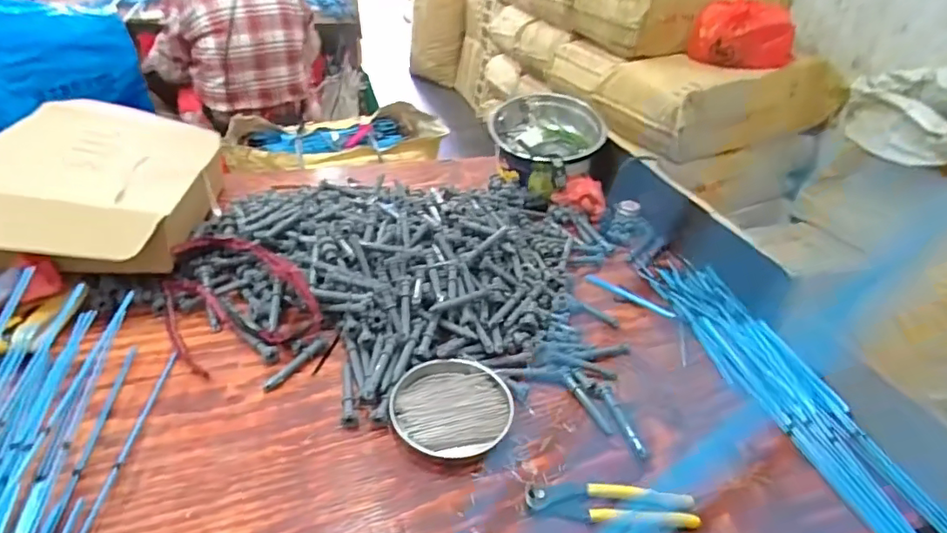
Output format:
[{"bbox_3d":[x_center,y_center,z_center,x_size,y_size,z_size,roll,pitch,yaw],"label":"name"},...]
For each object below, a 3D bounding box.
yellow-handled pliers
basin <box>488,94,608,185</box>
[{"bbox_3d":[0.136,0.236,0.543,0.165,0.024,0.036,7,36,0],"label":"yellow-handled pliers"},{"bbox_3d":[0.137,-0.256,1.100,0.201,0.105,0.218,-38,59,-10],"label":"basin"}]

